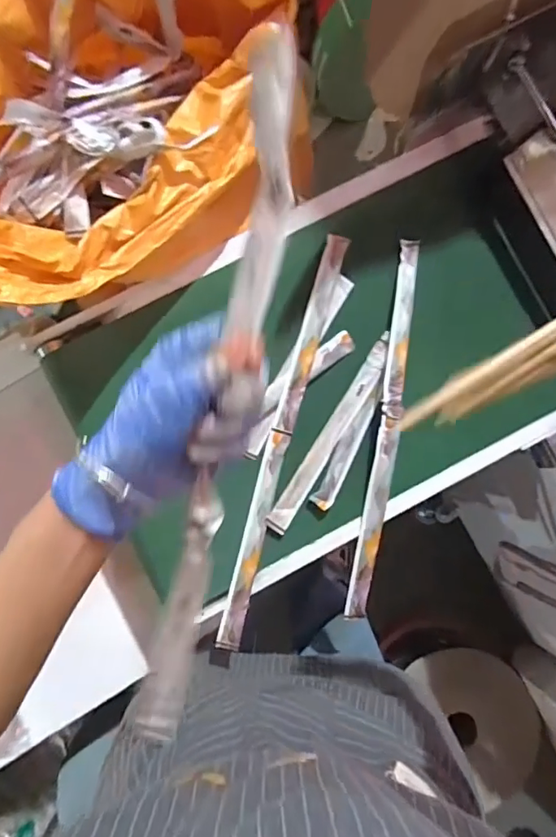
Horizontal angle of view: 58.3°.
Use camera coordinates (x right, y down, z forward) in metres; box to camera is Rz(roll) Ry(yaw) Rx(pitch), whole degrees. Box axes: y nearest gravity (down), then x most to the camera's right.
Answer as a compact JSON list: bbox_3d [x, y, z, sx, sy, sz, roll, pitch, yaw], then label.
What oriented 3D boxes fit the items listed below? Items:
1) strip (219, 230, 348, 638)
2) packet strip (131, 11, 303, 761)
[{"bbox_3d":[0.006,0.024,0.638,0.032,0.015,0.536,15,86,-1],"label":"strip"},{"bbox_3d":[-0.045,0.041,0.302,0.030,0.013,0.458,13,112,-1],"label":"packet strip"}]

